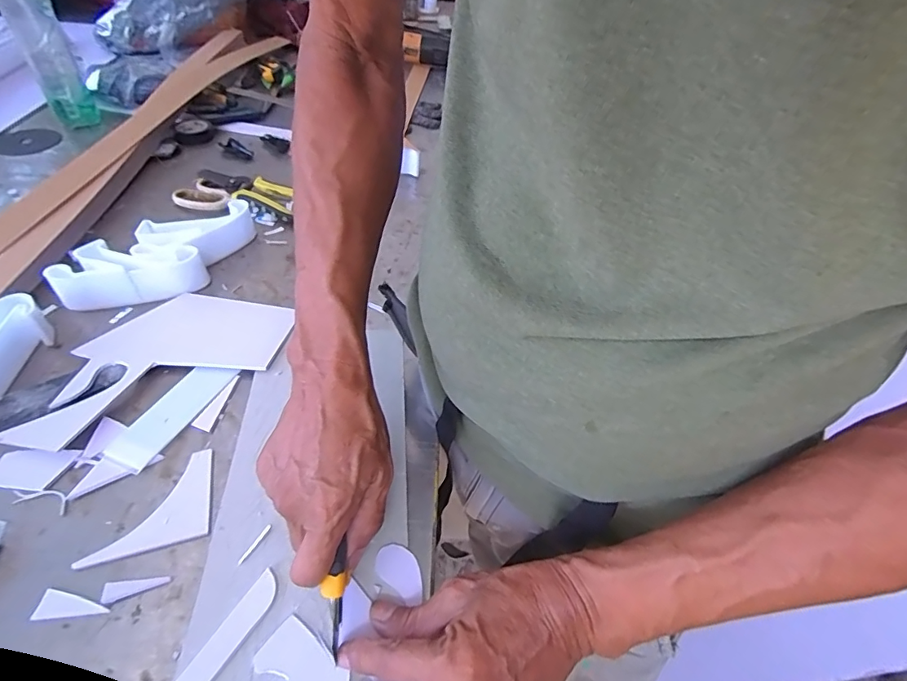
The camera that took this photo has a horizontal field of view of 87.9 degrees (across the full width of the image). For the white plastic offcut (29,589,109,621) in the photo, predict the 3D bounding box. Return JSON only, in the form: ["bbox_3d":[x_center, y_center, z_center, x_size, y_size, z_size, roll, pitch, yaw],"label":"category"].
[{"bbox_3d":[-0.244,0.169,0.301,0.042,0.004,0.017,3,47,-2],"label":"white plastic offcut"}]

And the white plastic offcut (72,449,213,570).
[{"bbox_3d":[-0.223,0.120,0.347,0.080,0.004,0.068,-12,49,-16],"label":"white plastic offcut"}]

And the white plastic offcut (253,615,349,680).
[{"bbox_3d":[-0.083,0.205,0.278,0.079,0.004,0.034,35,53,25],"label":"white plastic offcut"}]

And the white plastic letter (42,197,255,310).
[{"bbox_3d":[-0.317,-0.097,0.523,0.095,0.036,0.210,30,51,21],"label":"white plastic letter"}]

